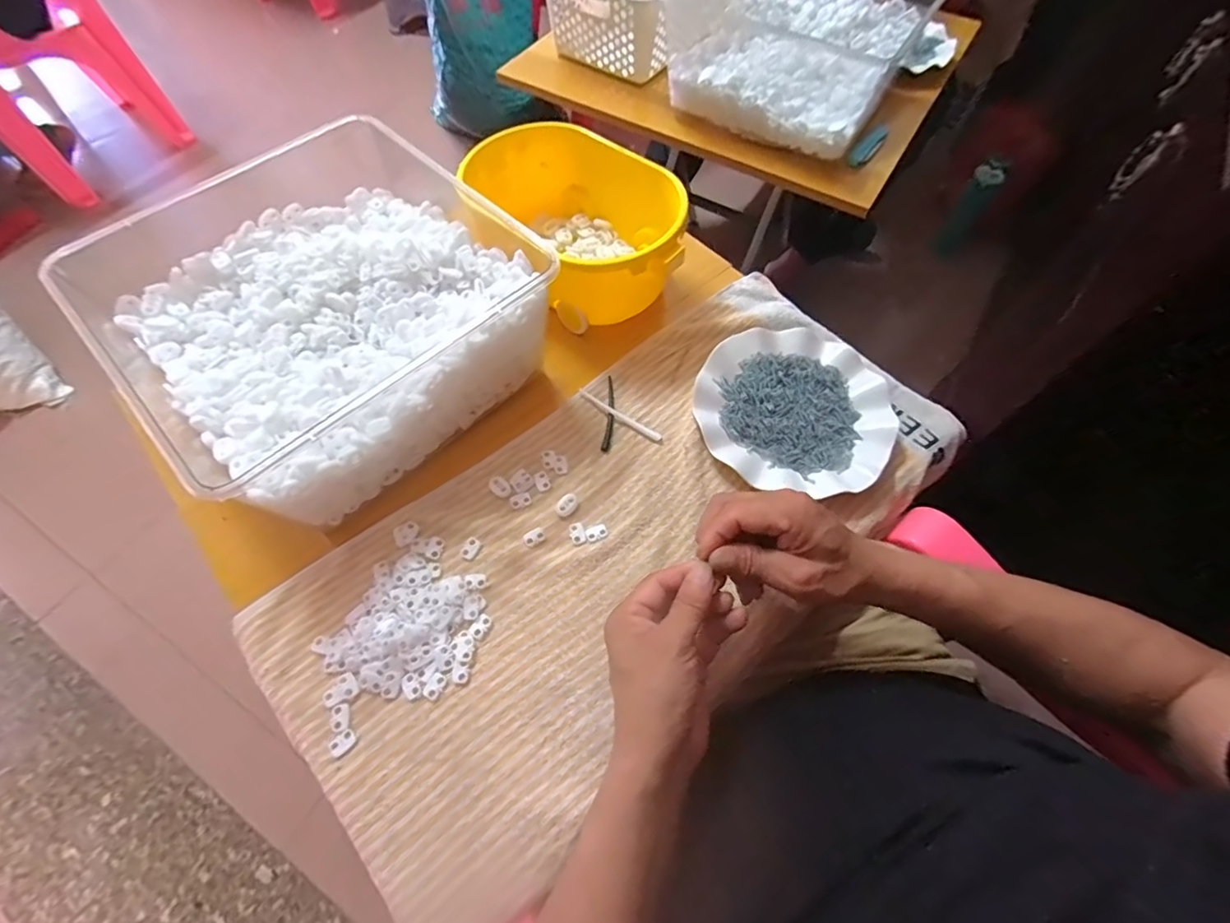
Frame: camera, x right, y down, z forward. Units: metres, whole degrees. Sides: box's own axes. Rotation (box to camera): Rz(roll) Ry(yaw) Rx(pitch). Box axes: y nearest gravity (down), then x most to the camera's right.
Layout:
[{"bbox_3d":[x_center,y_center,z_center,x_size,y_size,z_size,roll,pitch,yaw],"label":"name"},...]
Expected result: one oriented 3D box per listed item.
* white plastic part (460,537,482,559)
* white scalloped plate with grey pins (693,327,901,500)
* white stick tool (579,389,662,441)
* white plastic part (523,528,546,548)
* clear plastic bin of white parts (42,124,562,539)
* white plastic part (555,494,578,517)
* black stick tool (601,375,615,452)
[{"bbox_3d":[-0.122,0.073,0.450,0.013,0.004,0.019,23,64,11],"label":"white plastic part"},{"bbox_3d":[0.175,-0.055,0.510,0.177,0.023,0.176,0,62,0],"label":"white scalloped plate with grey pins"},{"bbox_3d":[0.004,-0.046,0.513,0.093,0.007,0.010,32,66,16],"label":"white stick tool"},{"bbox_3d":[-0.069,0.065,0.456,0.019,0.004,0.013,-35,68,-18],"label":"white plastic part"},{"bbox_3d":[-0.242,-0.124,0.480,0.267,0.136,0.282,41,69,19],"label":"clear plastic bin of white parts"},{"bbox_3d":[-0.042,0.038,0.470,0.015,0.005,0.022,40,68,19],"label":"white plastic part"},{"bbox_3d":[-0.005,-0.048,0.515,0.009,0.004,0.084,4,62,1],"label":"black stick tool"}]

